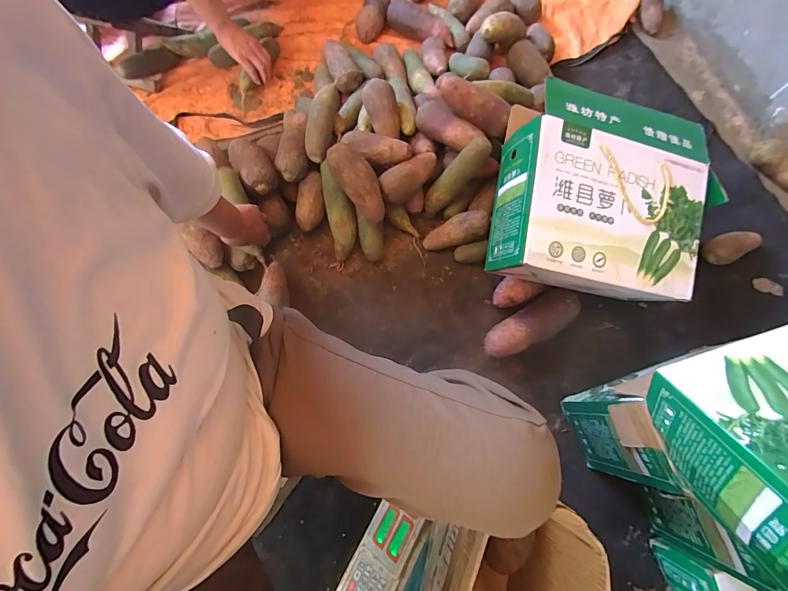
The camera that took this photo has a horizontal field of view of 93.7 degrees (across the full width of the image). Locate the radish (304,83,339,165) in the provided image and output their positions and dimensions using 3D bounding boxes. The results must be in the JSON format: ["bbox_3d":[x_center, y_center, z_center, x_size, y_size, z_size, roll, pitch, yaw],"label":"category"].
[{"bbox_3d":[-0.156,-0.383,0.810,0.059,0.050,0.191,10,73,1],"label":"radish"}]

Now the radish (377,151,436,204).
[{"bbox_3d":[0.032,-0.254,0.806,0.137,0.063,0.057,-31,76,-11],"label":"radish"}]

